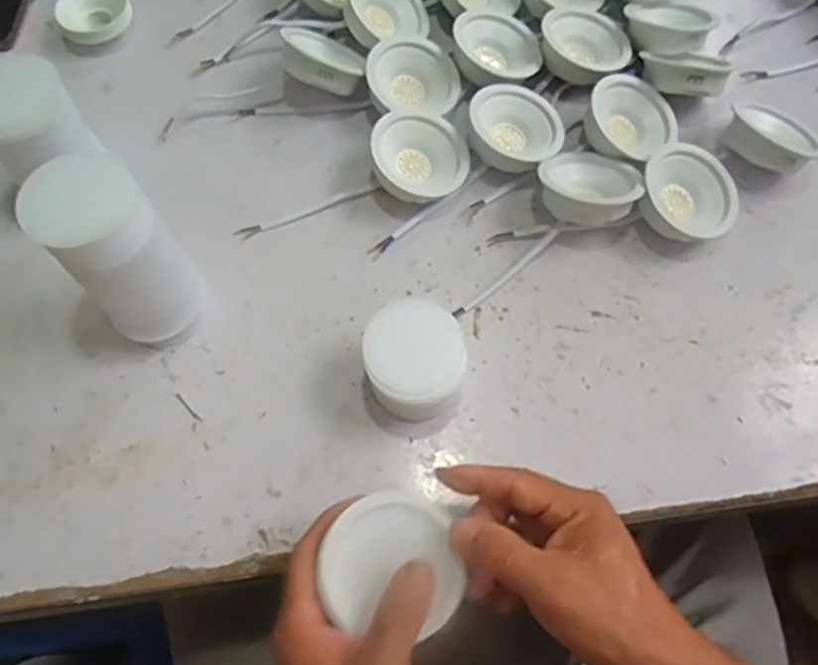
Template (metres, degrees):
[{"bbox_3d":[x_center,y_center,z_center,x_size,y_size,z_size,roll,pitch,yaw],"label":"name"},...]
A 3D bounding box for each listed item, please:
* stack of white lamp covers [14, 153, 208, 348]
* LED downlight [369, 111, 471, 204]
[{"bbox_3d":[-0.173,-0.045,0.417,0.064,0.122,0.068,-33,71,-13],"label":"stack of white lamp covers"},{"bbox_3d":[0.006,-0.125,0.496,0.070,0.030,0.070,6,70,-15],"label":"LED downlight"}]

